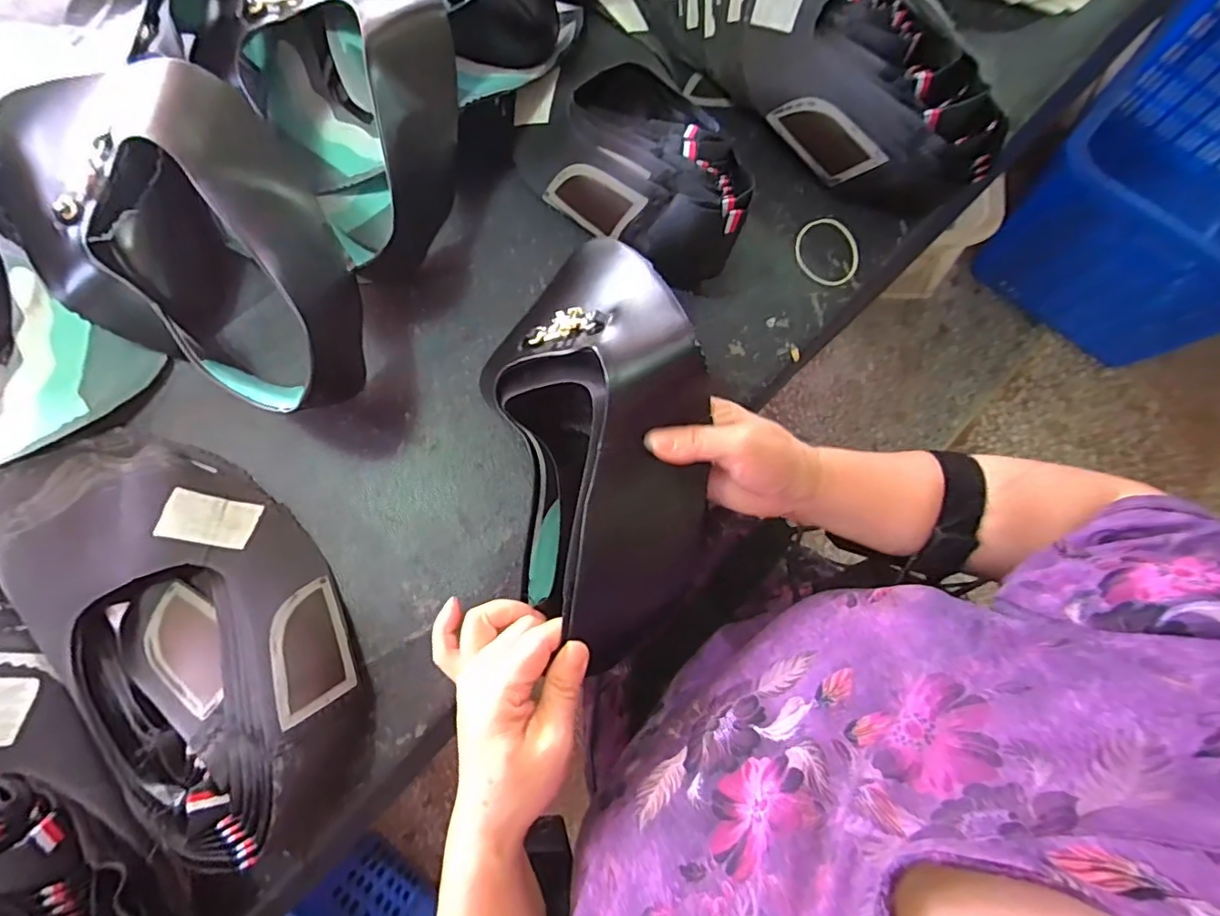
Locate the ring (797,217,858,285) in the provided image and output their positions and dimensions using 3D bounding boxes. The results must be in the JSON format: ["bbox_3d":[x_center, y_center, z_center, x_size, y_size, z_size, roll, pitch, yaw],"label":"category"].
[{"bbox_3d":[0.161,-0.153,0.427,0.041,0.006,0.054,-20,78,-6],"label":"ring"}]

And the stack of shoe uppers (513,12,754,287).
[{"bbox_3d":[0.012,-0.214,0.406,0.122,0.066,0.209,-28,79,-8],"label":"stack of shoe uppers"}]

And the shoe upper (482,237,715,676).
[{"bbox_3d":[-0.005,-0.015,0.326,0.113,0.081,0.238,-12,77,-5],"label":"shoe upper"}]

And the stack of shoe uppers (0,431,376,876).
[{"bbox_3d":[-0.242,0.081,0.329,0.119,0.067,0.273,-43,81,-10],"label":"stack of shoe uppers"}]

